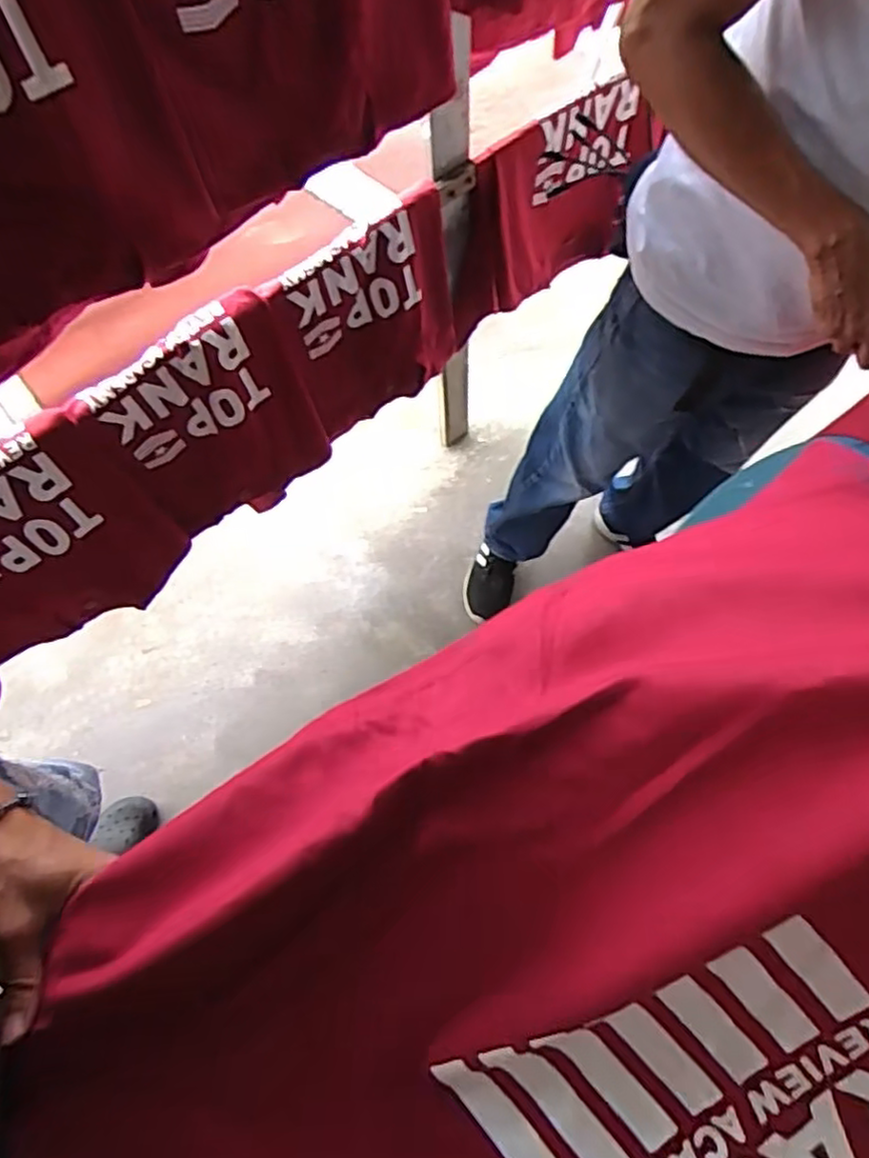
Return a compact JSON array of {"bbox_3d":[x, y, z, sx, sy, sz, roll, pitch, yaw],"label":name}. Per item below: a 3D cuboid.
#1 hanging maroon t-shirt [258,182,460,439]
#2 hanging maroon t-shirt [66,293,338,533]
[{"bbox_3d":[-0.098,-0.416,1.144,0.314,0.326,0.092,-37,72,-16],"label":"hanging maroon t-shirt"},{"bbox_3d":[-0.324,-0.227,1.072,0.293,0.349,0.036,-38,57,-10],"label":"hanging maroon t-shirt"}]

